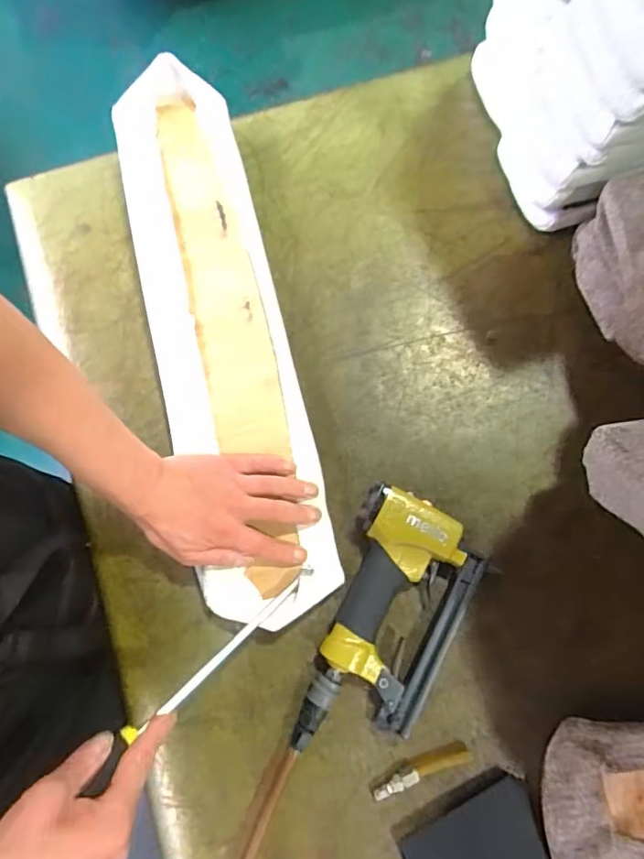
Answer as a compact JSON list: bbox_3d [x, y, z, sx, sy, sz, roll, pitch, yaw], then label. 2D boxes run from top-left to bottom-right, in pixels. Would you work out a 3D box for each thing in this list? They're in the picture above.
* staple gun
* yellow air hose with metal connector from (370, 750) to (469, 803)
[{"bbox_3d":[0.071,0.185,0.487,0.121,0.041,0.246,17,76,7],"label":"staple gun"},{"bbox_3d":[0.090,0.309,0.468,0.094,0.011,0.015,-21,75,-4],"label":"yellow air hose with metal connector"}]

